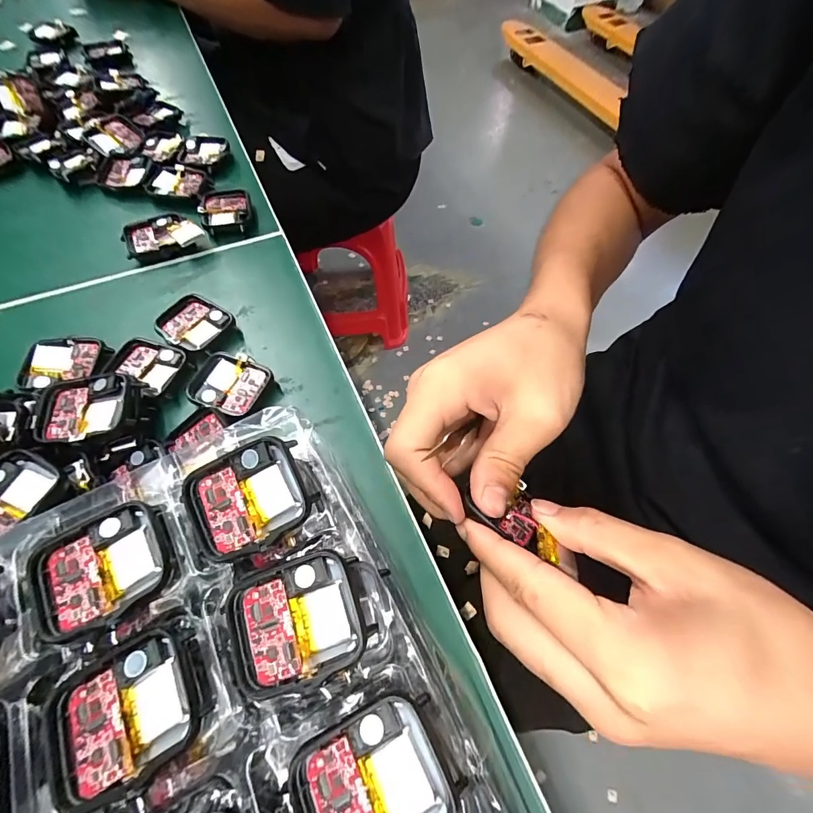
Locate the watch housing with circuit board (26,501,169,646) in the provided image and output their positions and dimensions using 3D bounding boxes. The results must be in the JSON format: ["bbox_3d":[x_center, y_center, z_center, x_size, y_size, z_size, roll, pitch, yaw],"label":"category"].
[{"bbox_3d":[-0.112,0.059,0.141,0.044,0.007,0.039,-23,65,-12],"label":"watch housing with circuit board"}]

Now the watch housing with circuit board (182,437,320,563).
[{"bbox_3d":[-0.061,0.035,0.146,0.046,0.011,0.036,-21,65,-11],"label":"watch housing with circuit board"}]

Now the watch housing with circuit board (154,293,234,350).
[{"bbox_3d":[-0.137,-0.053,0.254,0.043,0.015,0.038,33,67,15],"label":"watch housing with circuit board"}]

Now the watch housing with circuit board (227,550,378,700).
[{"bbox_3d":[-0.037,0.072,0.131,0.045,0.006,0.037,-18,64,-10],"label":"watch housing with circuit board"}]

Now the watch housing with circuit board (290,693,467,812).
[{"bbox_3d":[-0.010,0.111,0.111,0.044,0.008,0.038,-23,65,-12],"label":"watch housing with circuit board"}]

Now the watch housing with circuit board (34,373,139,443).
[{"bbox_3d":[-0.169,0.003,0.205,0.047,0.015,0.036,-10,63,-7],"label":"watch housing with circuit board"}]

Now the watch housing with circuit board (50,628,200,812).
[{"bbox_3d":[-0.089,0.097,0.121,0.043,0.006,0.038,-28,66,-15],"label":"watch housing with circuit board"}]

